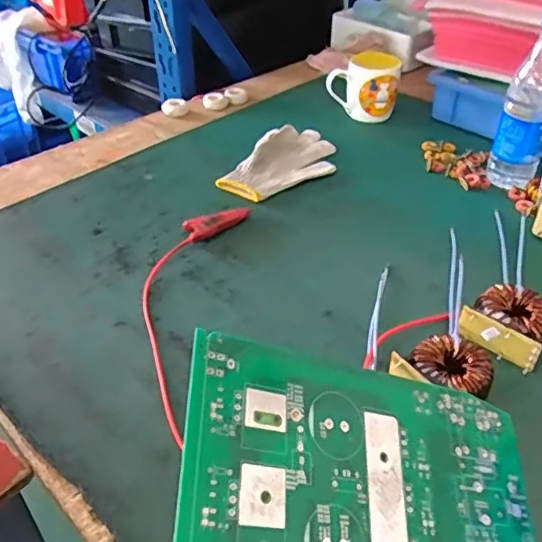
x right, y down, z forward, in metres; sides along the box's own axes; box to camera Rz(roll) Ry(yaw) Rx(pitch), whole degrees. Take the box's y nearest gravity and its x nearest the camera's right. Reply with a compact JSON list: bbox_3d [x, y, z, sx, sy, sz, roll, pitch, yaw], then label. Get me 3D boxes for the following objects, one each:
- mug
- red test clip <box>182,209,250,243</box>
[{"bbox_3d":[0.152,-0.307,0.929,0.114,0.092,0.071,5,40,5],"label":"mug"},{"bbox_3d":[-0.067,-0.060,0.694,0.089,0.019,0.032,-23,45,-25],"label":"red test clip"}]

